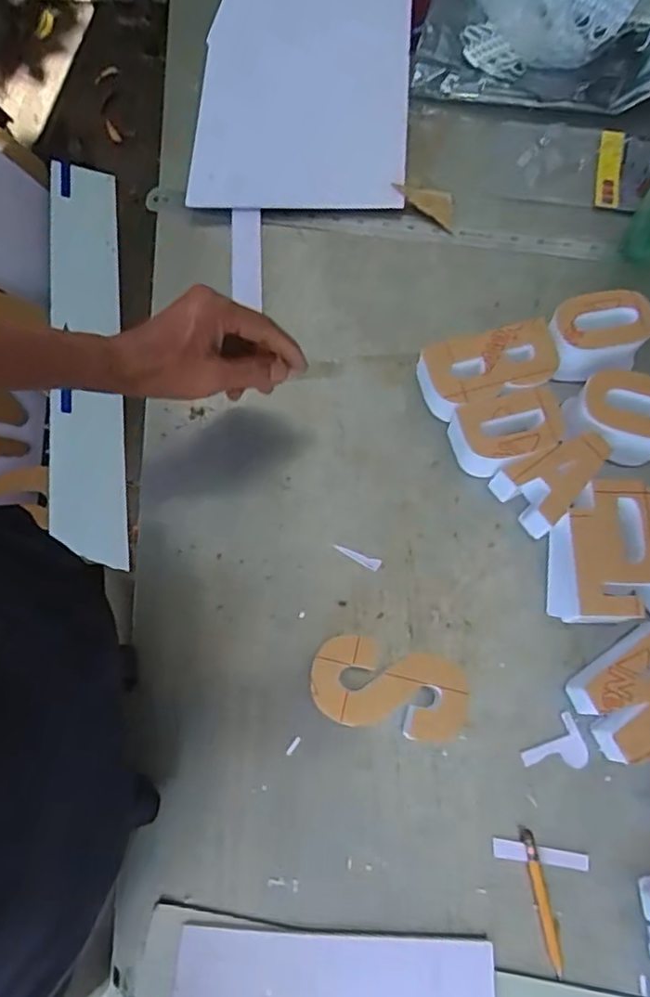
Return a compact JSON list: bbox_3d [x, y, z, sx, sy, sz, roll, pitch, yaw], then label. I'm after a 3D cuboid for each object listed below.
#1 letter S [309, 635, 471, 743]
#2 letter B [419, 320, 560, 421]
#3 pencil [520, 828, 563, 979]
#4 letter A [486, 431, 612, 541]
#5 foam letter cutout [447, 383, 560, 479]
[{"bbox_3d":[0.047,0.143,0.462,0.113,0.043,0.067,13,73,6],"label":"letter S"},{"bbox_3d":[0.139,-0.107,0.538,0.112,0.052,0.066,-13,73,-4],"label":"letter B"},{"bbox_3d":[0.152,0.281,0.432,0.009,0.005,0.089,-10,71,-1],"label":"pencil"},{"bbox_3d":[0.188,-0.019,0.511,0.084,0.046,0.061,-39,74,-10],"label":"letter A"},{"bbox_3d":[0.152,-0.054,0.523,0.085,0.045,0.060,-20,72,-4],"label":"foam letter cutout"}]

